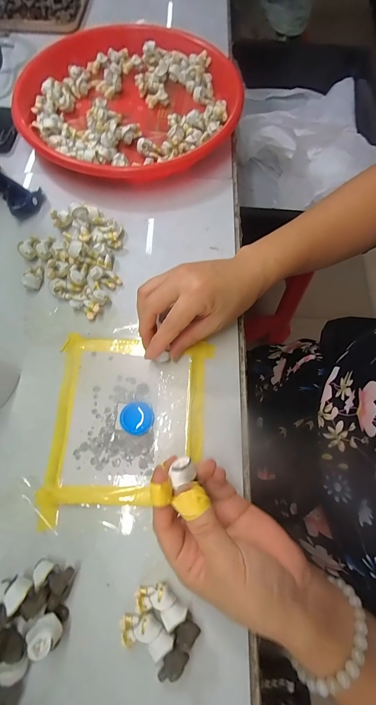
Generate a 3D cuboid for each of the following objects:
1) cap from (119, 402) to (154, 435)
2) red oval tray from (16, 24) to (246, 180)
[{"bbox_3d":[-0.047,0.060,0.271,0.030,0.004,0.029,0,71,0],"label":"cap"},{"bbox_3d":[-0.072,-0.333,0.390,0.271,0.036,0.264,-1,70,-2],"label":"red oval tray"}]

